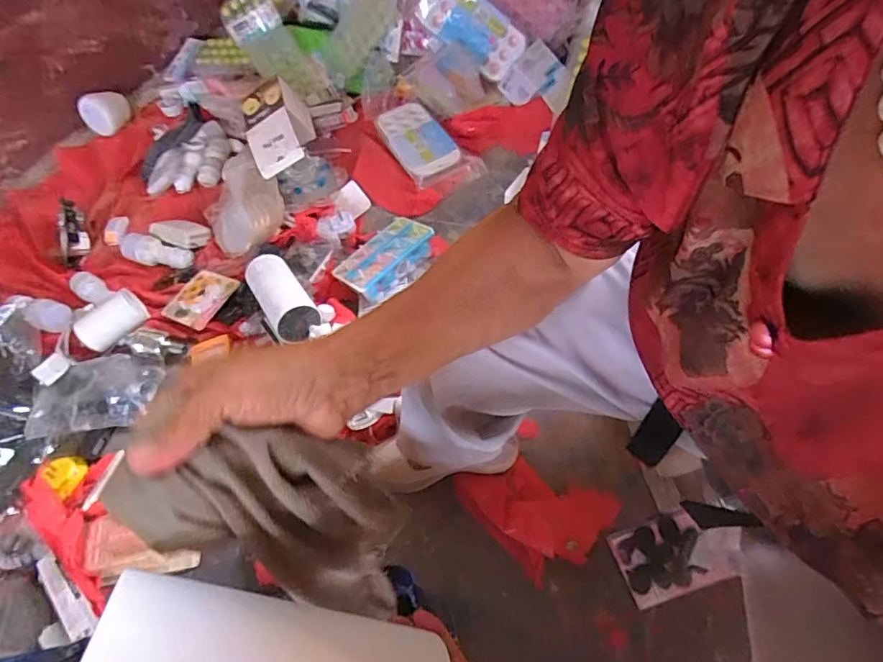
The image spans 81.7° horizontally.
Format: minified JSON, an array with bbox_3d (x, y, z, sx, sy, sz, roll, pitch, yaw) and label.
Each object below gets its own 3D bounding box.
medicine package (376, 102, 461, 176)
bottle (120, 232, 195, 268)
[{"bbox_3d":[-0.055,-0.440,1.147,0.116,0.013,0.229,-26,60,-10],"label":"medicine package"},{"bbox_3d":[-0.564,-0.157,1.018,0.139,0.042,0.051,12,61,-8],"label":"bottle"}]

